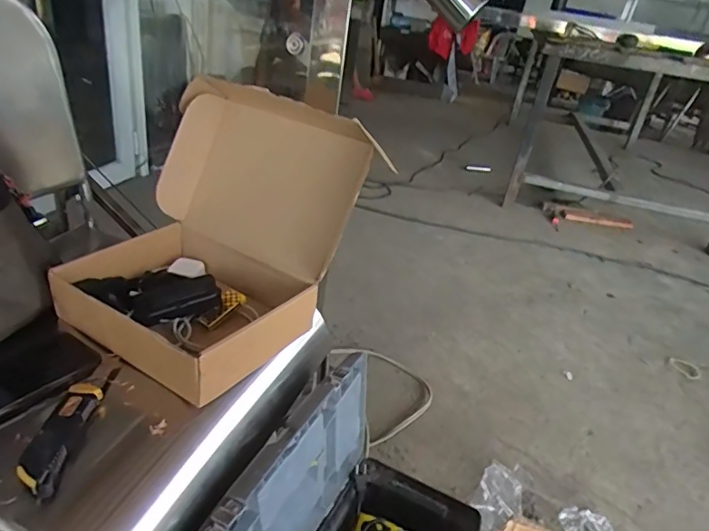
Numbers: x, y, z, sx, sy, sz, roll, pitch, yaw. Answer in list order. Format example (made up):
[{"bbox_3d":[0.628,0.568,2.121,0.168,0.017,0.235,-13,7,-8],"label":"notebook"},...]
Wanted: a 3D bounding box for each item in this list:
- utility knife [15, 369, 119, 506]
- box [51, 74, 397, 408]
[{"bbox_3d":[-0.288,0.155,0.511,0.038,0.032,0.175,5,29,-7],"label":"utility knife"},{"bbox_3d":[-0.161,-0.070,0.675,0.282,0.270,0.362,22,31,22],"label":"box"}]

